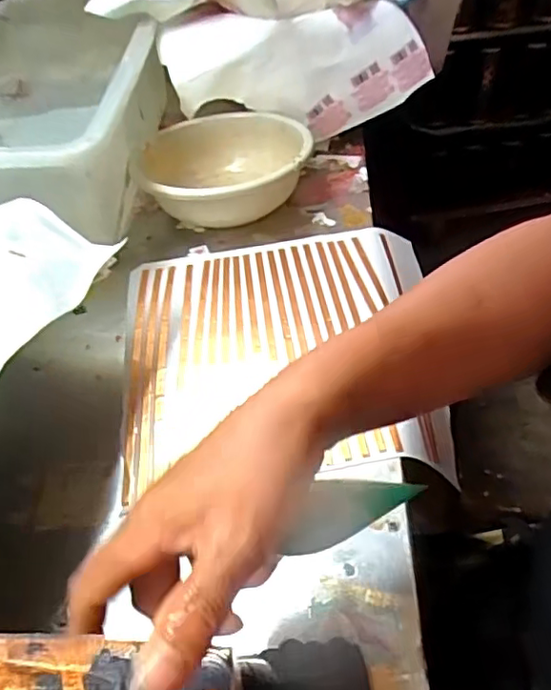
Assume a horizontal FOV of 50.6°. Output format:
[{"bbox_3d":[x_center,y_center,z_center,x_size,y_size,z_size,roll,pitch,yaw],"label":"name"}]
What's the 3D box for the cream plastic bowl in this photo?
[{"bbox_3d":[-0.057,-0.193,0.657,0.187,0.074,0.191,-1,46,2],"label":"cream plastic bowl"}]

